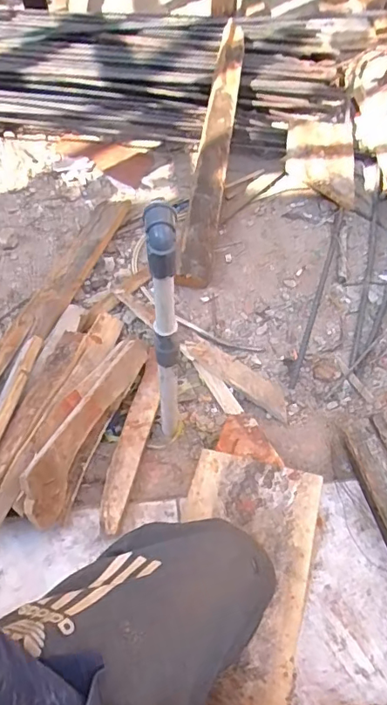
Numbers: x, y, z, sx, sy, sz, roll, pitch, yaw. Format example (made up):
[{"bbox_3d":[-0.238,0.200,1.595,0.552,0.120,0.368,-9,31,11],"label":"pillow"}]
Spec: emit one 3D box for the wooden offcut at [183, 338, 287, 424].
[{"bbox_3d":[0.084,0.041,0.952,0.224,0.031,0.055,38,64,20],"label":"wooden offcut"}]

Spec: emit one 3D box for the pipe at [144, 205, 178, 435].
[{"bbox_3d":[-0.037,-0.003,0.667,0.034,0.441,0.038,-3,58,-4],"label":"pipe"}]

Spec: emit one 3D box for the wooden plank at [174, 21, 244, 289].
[{"bbox_3d":[0.051,-0.479,1.188,0.072,0.051,0.720,8,72,2],"label":"wooden plank"}]

